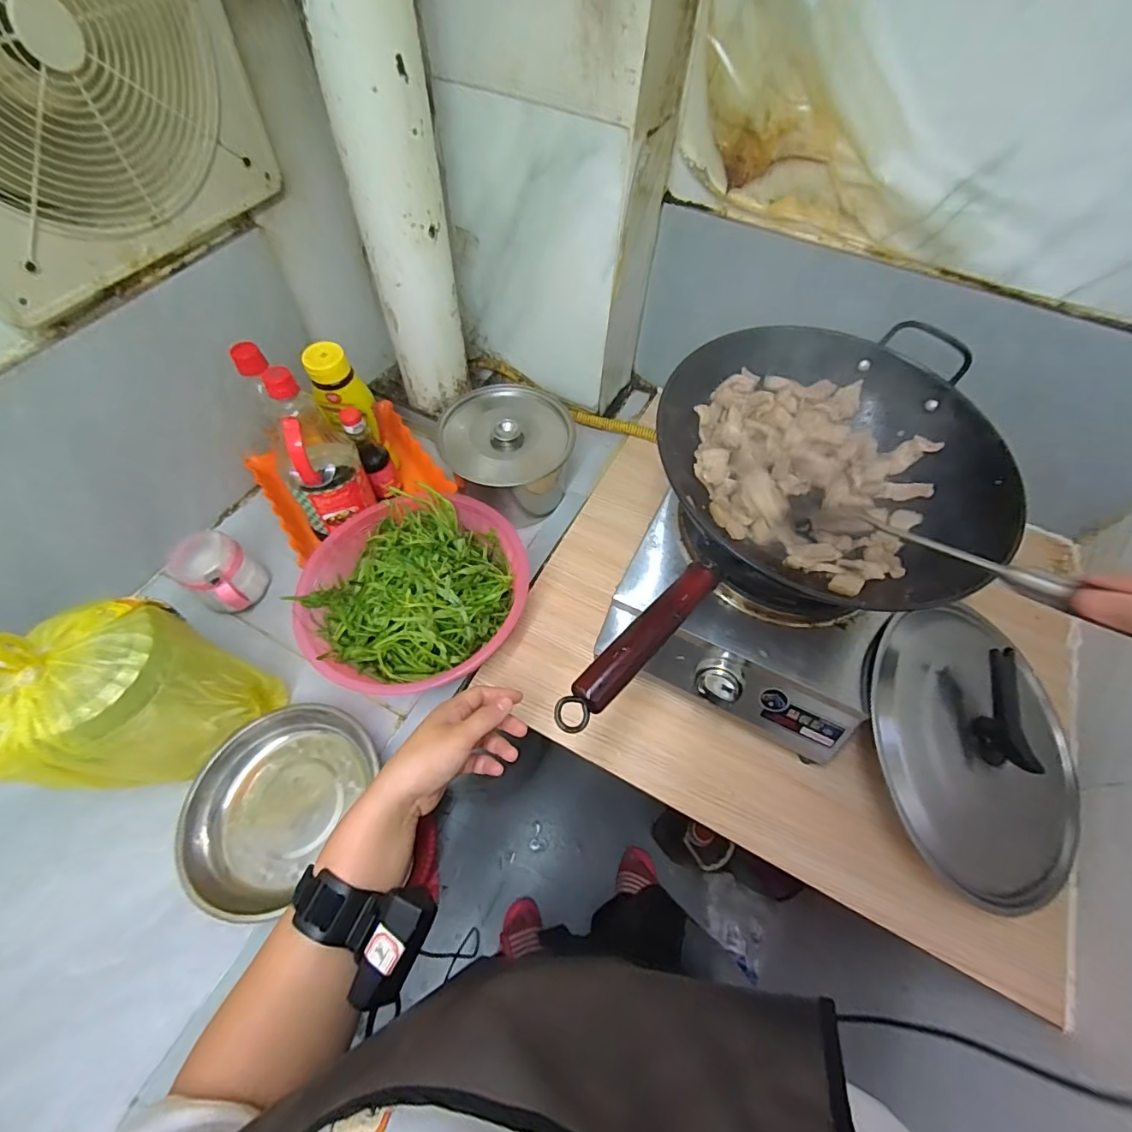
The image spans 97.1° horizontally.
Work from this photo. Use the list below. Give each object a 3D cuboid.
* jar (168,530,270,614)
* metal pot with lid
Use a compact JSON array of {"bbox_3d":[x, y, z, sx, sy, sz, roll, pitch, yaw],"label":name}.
[{"bbox_3d":[-0.452,0.014,0.662,0.095,0.085,0.081,34,63,16],"label":"jar"},{"bbox_3d":[-0.089,-0.169,0.758,0.191,0.120,0.162,21,60,9],"label":"metal pot with lid"}]

